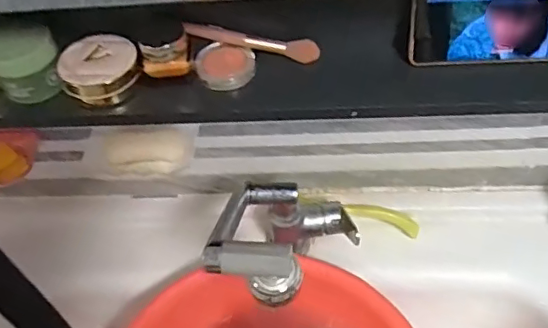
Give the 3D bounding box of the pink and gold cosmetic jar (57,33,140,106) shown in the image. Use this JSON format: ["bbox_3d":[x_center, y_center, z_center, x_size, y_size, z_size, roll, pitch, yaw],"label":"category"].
[{"bbox_3d":[-0.168,-0.092,0.542,0.072,0.037,0.060,-20,52,-11],"label":"pink and gold cosmetic jar"}]

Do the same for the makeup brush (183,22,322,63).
[{"bbox_3d":[-0.020,-0.118,0.539,0.130,0.017,0.018,9,51,-9],"label":"makeup brush"}]

